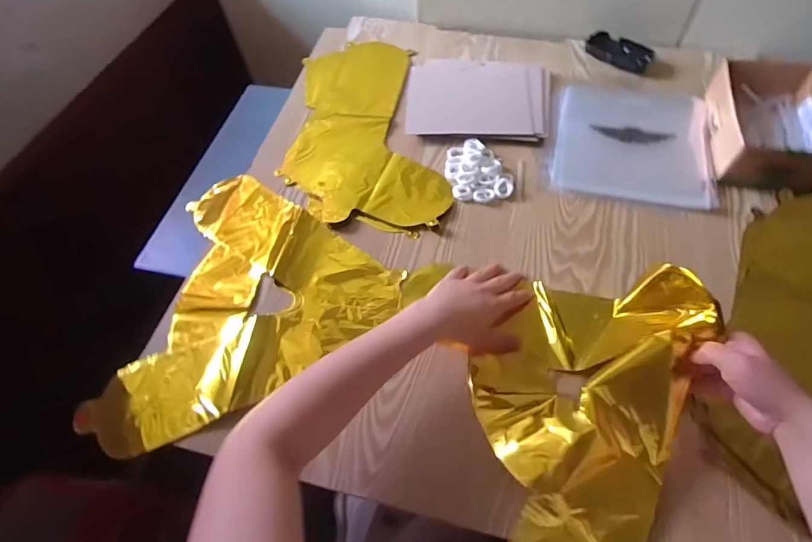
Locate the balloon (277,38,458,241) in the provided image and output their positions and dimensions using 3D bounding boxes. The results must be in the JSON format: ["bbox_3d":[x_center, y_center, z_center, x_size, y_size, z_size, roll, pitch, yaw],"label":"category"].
[{"bbox_3d":[-0.079,-0.217,0.695,0.218,0.017,0.399,-11,61,-3],"label":"balloon"}]

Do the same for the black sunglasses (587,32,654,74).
[{"bbox_3d":[0.361,-0.372,0.754,0.106,0.029,0.052,29,66,17],"label":"black sunglasses"}]

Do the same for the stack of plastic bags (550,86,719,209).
[{"bbox_3d":[0.329,-0.196,0.649,0.211,0.017,0.222,11,62,8],"label":"stack of plastic bags"}]

